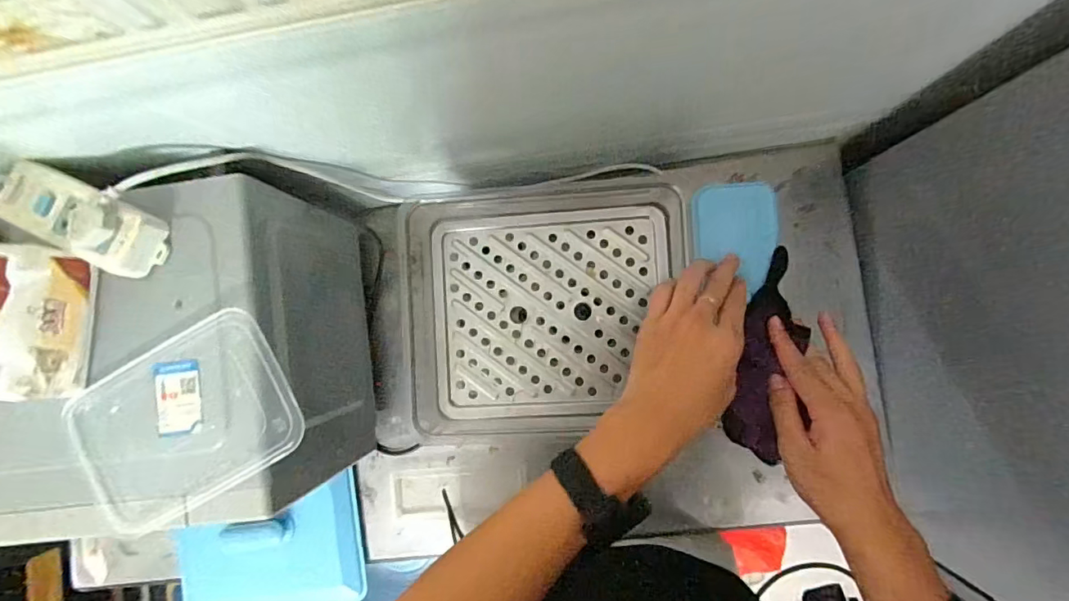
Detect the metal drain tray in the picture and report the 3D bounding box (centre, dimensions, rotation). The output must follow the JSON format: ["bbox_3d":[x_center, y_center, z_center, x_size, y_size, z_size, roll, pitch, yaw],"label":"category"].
[{"bbox_3d":[0.012,0.018,0.554,0.311,0.060,0.284,-2,89,5],"label":"metal drain tray"}]

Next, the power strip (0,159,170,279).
[{"bbox_3d":[-0.401,-0.072,0.442,0.126,0.050,0.060,27,90,6],"label":"power strip"}]

